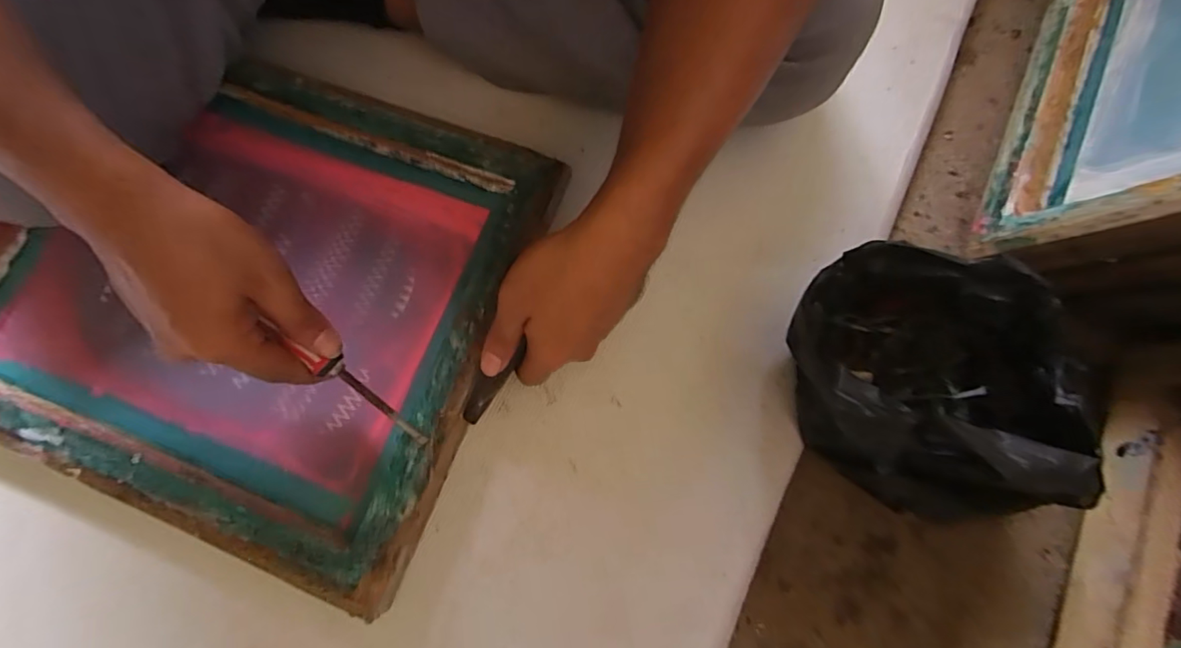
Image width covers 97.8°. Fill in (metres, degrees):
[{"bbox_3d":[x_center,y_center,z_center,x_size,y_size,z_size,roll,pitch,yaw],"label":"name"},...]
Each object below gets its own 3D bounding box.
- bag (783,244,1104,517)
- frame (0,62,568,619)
[{"bbox_3d":[0.208,0.033,0.338,0.151,0.138,0.148,24,80,5],"label":"bag"},{"bbox_3d":[-0.283,-0.031,0.415,0.428,0.053,0.351,19,80,4],"label":"frame"}]

